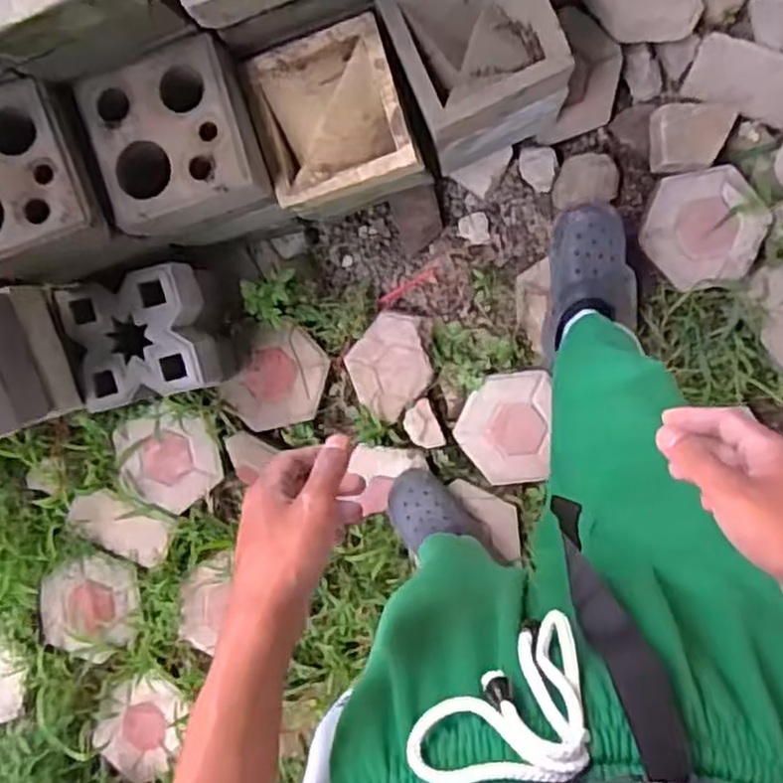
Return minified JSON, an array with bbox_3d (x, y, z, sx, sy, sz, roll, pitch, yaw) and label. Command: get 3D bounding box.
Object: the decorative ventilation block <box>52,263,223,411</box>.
[{"bbox_3d":[-0.397,-0.082,1.197,0.206,0.091,0.200,-12,93,5],"label":"decorative ventilation block"}]

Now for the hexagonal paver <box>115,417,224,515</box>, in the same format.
[{"bbox_3d":[-0.410,0.133,1.369,0.182,0.044,0.177,-11,93,5],"label":"hexagonal paver"}]

